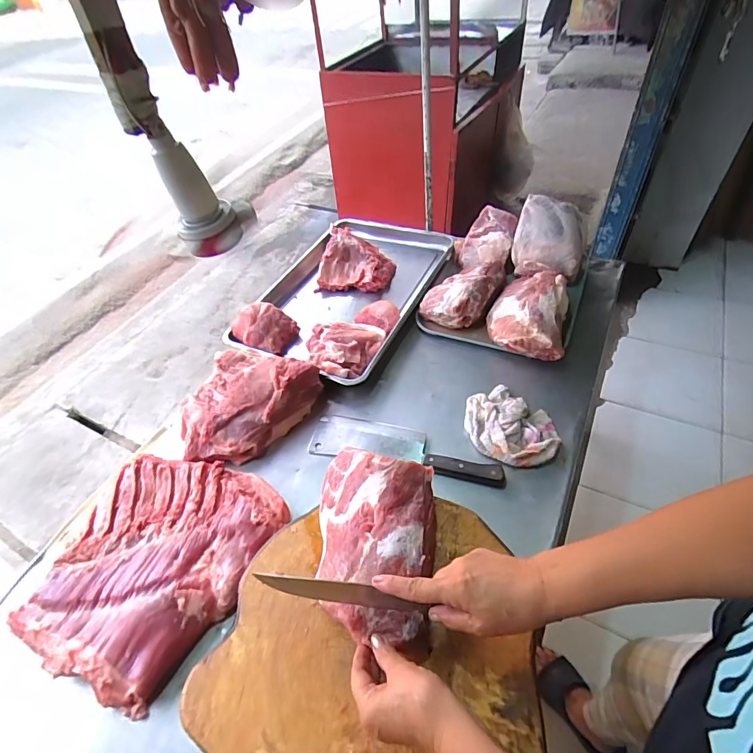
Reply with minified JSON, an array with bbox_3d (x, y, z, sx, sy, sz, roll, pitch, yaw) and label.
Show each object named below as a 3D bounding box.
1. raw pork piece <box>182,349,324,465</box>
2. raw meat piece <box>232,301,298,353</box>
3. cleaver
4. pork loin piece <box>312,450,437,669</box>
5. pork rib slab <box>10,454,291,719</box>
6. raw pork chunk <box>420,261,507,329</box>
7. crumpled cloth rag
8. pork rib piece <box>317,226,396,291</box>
[{"bbox_3d":[-0.268,0.054,0.838,0.218,0.082,0.270,20,53,23],"label":"raw pork piece"},{"bbox_3d":[-0.269,-0.123,0.996,0.128,0.075,0.126,-3,47,4],"label":"raw meat piece"},{"bbox_3d":[0.048,0.125,0.773,0.355,0.025,0.088,8,49,14],"label":"cleaver"},{"bbox_3d":[-0.006,0.201,0.540,0.156,0.084,0.235,2,48,9],"label":"pork loin piece"},{"bbox_3d":[-0.347,0.282,0.668,0.307,0.054,0.342,18,52,22],"label":"pork rib slab"},{"bbox_3d":[0.216,-0.207,0.995,0.141,0.084,0.227,27,56,27],"label":"raw pork chunk"},{"bbox_3d":[0.245,0.084,0.769,0.181,0.036,0.152,28,57,28],"label":"crumpled cloth rag"},{"bbox_3d":[-0.052,-0.313,1.132,0.193,0.076,0.180,8,49,13],"label":"pork rib piece"}]

